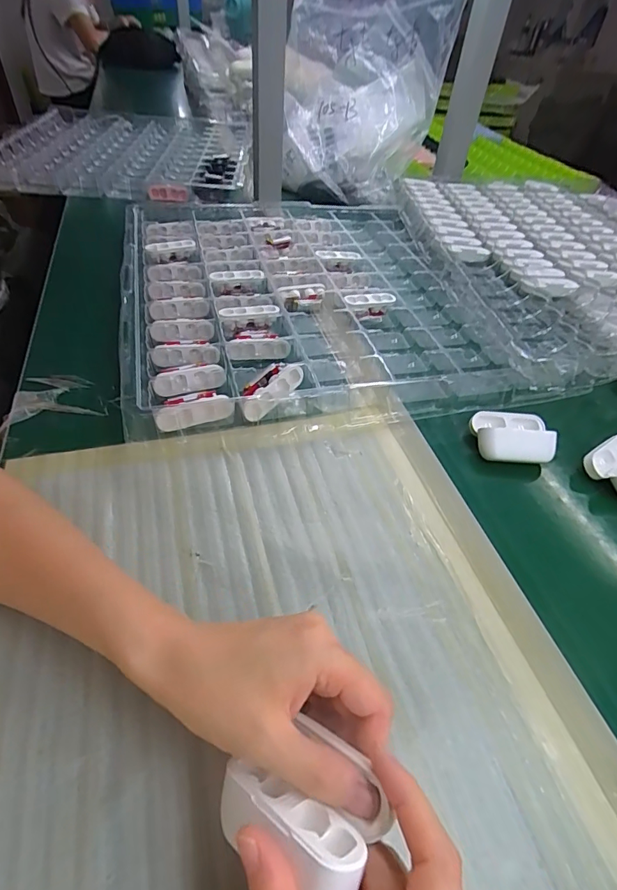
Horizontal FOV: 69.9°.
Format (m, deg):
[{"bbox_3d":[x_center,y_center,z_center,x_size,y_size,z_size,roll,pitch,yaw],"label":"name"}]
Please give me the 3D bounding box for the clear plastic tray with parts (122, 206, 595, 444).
[{"bbox_3d":[0.001,-0.207,0.532,0.418,0.034,0.467,-9,48,-14],"label":"clear plastic tray with parts"}]

